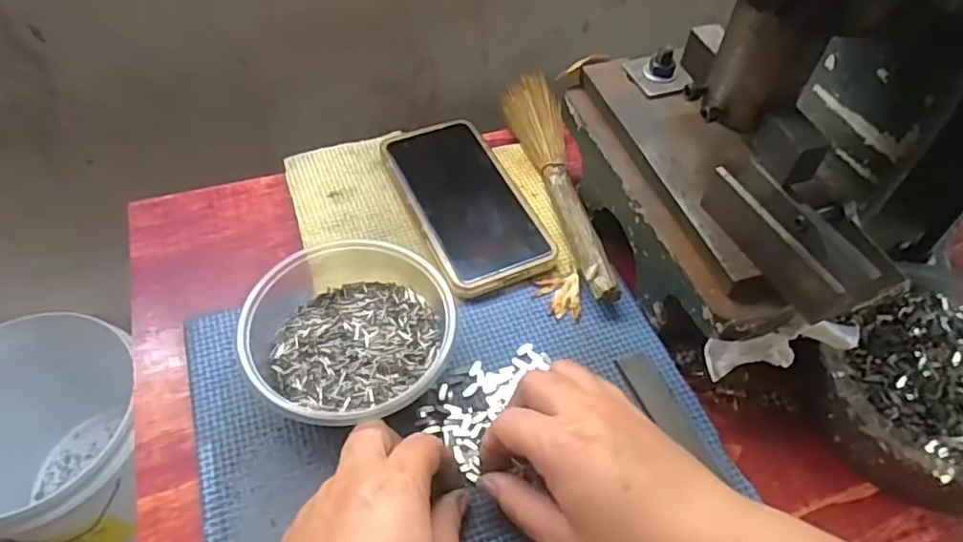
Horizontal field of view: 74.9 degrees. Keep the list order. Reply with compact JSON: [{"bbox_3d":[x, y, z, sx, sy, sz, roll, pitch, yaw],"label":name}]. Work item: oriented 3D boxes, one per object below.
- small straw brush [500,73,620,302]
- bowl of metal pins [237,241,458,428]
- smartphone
[{"bbox_3d":[0.058,-0.074,0.463,0.039,0.023,0.234,-8,53,-9],"label":"small straw brush"},{"bbox_3d":[-0.072,0.036,0.359,0.111,0.051,0.117,2,52,-2],"label":"bowl of metal pins"},{"bbox_3d":[-0.012,-0.053,0.447,0.077,0.015,0.158,-17,55,-16],"label":"smartphone"}]

